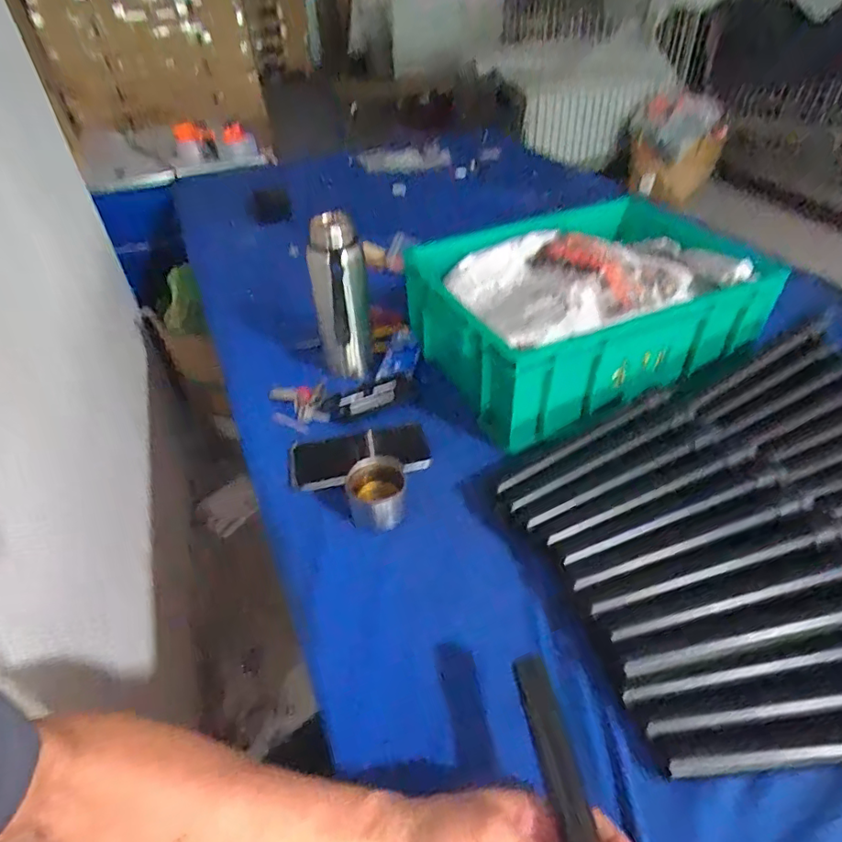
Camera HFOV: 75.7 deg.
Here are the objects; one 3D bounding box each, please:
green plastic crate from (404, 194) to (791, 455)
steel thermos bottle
[{"bbox_3d":[0.218,-0.158,0.753,0.407,0.140,0.303,-19,43,-17],"label":"green plastic crate"},{"bbox_3d":[-0.106,-0.153,0.723,0.070,0.225,0.059,-9,41,-6],"label":"steel thermos bottle"}]

